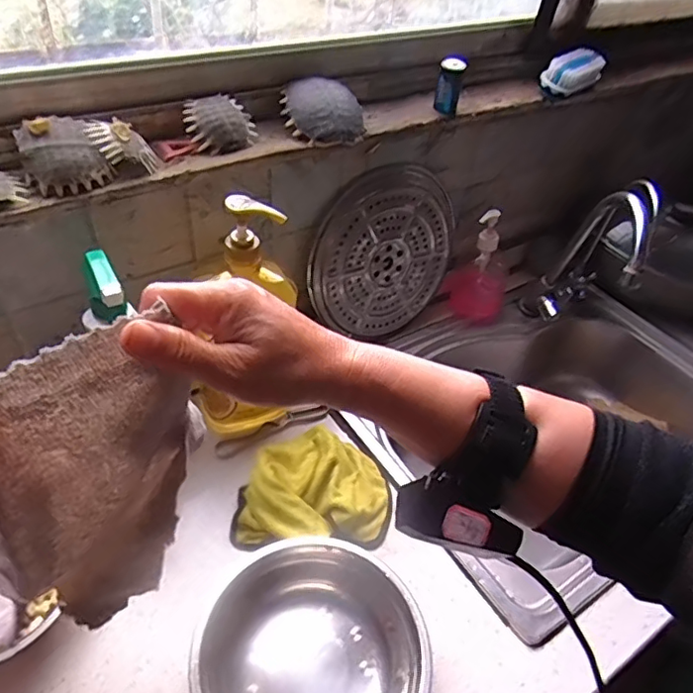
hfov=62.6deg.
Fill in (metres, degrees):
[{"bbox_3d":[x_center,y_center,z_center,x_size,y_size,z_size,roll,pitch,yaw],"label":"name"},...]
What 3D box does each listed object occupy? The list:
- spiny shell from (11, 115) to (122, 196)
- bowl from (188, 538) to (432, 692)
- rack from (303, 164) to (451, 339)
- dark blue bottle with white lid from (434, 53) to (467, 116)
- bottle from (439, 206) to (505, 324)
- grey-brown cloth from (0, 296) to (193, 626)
[{"bbox_3d":[-0.270,-0.185,0.545,0.074,0.045,0.079,35,50,26],"label":"spiny shell"},{"bbox_3d":[-0.031,0.285,0.514,0.196,0.059,0.192,4,43,-4],"label":"bowl"},{"bbox_3d":[0.059,-0.131,0.809,0.247,0.236,0.018,-30,40,-21],"label":"rack"},{"bbox_3d":[0.134,-0.340,0.744,0.030,0.067,0.032,9,43,1],"label":"dark blue bottle with white lid"},{"bbox_3d":[0.208,-0.119,0.899,0.101,0.171,0.067,15,44,8],"label":"bottle"},{"bbox_3d":[-0.139,0.100,0.328,0.046,0.239,0.123,36,49,24],"label":"grey-brown cloth"}]

